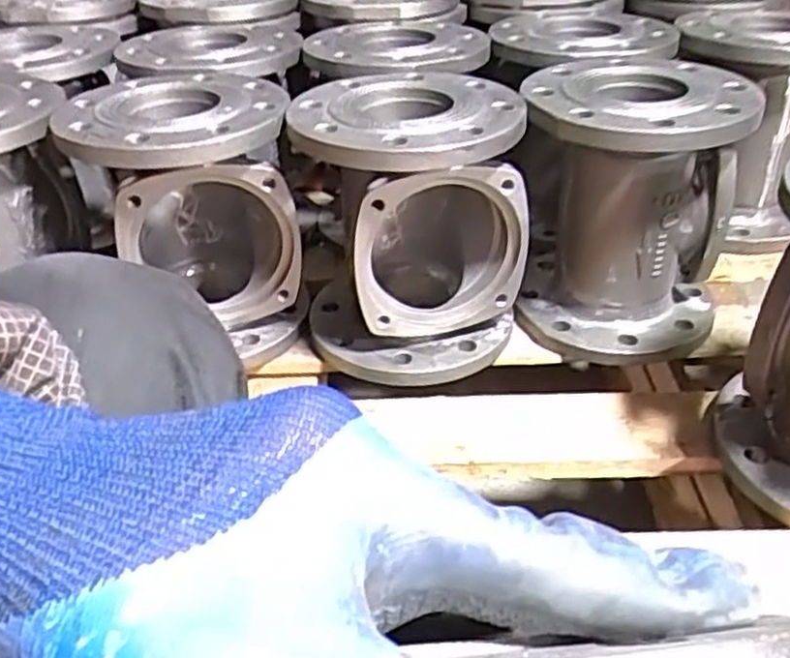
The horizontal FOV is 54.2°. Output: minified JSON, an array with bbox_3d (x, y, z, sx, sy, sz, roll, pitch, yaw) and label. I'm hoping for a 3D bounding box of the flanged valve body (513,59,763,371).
[{"bbox_3d":[0.202,-0.107,0.692,0.186,0.220,0.175,14,38,20],"label":"flanged valve body"}]

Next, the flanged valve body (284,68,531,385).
[{"bbox_3d":[0.018,-0.092,0.673,0.186,0.207,0.167,2,36,4],"label":"flanged valve body"}]

